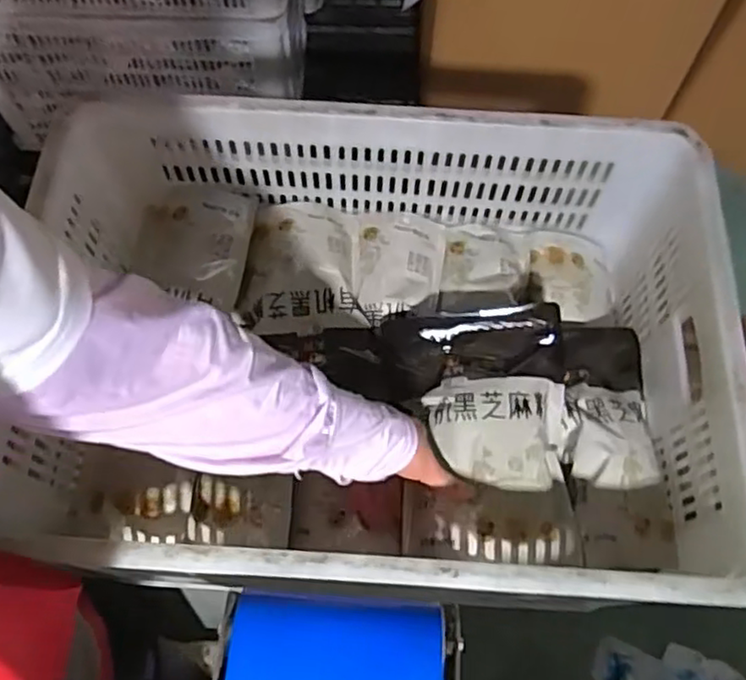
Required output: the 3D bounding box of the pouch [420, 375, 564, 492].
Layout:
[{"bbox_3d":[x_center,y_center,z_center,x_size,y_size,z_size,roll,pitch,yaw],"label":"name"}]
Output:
[{"bbox_3d":[0.113,0.083,0.608,0.120,0.031,0.103,2,69,0],"label":"pouch"}]

